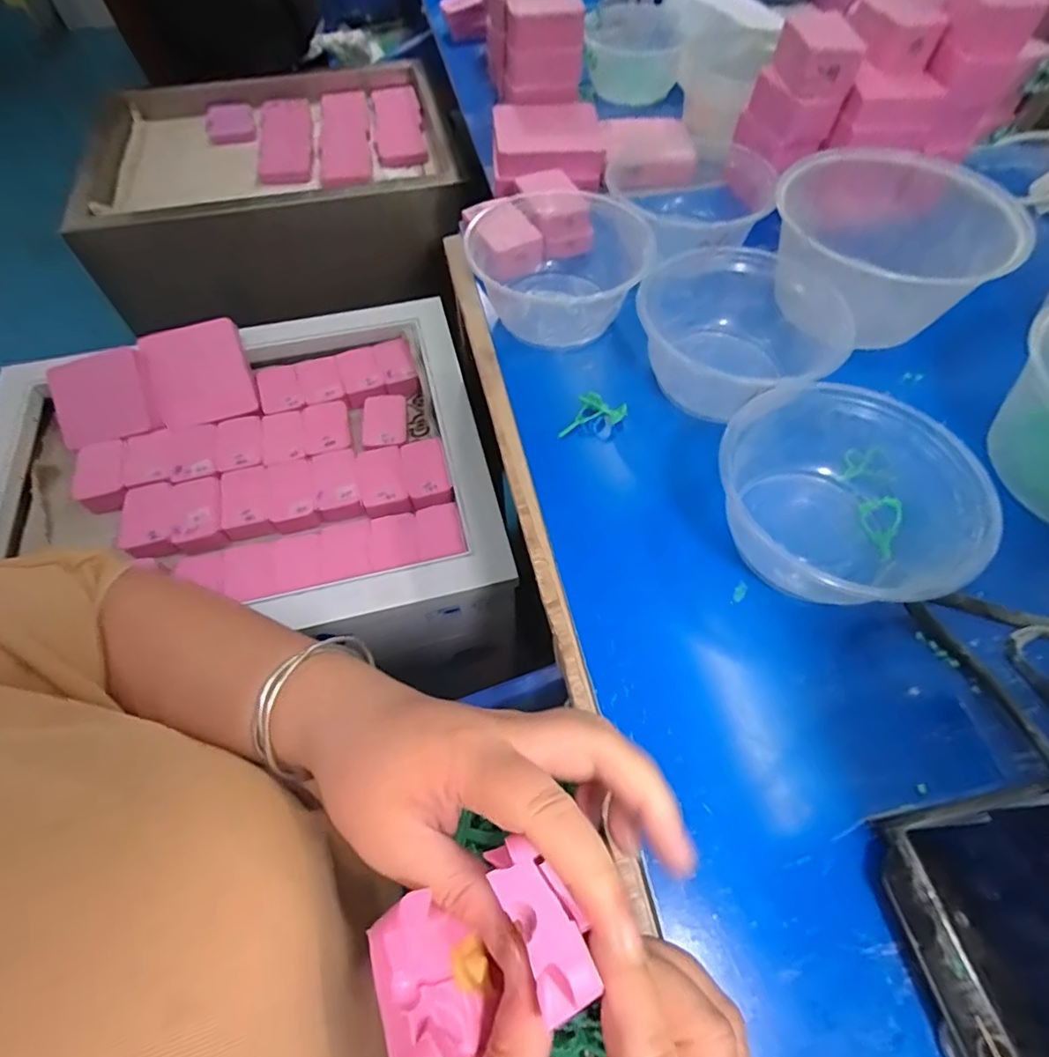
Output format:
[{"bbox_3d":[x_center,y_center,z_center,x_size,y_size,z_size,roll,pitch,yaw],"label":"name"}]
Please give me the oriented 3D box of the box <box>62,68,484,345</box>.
[{"bbox_3d":[-0.374,-0.520,0.852,0.511,0.160,0.386,-15,60,-8],"label":"box"}]

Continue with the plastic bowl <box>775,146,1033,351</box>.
[{"bbox_3d":[0.273,-0.213,0.421,0.158,0.070,0.158,0,59,0],"label":"plastic bowl"}]

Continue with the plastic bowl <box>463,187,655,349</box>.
[{"bbox_3d":[0.032,-0.215,0.437,0.131,0.070,0.121,0,59,0],"label":"plastic bowl"}]

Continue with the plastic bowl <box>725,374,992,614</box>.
[{"bbox_3d":[0.178,-0.021,0.319,0.132,0.062,0.112,-2,59,-1],"label":"plastic bowl"}]

